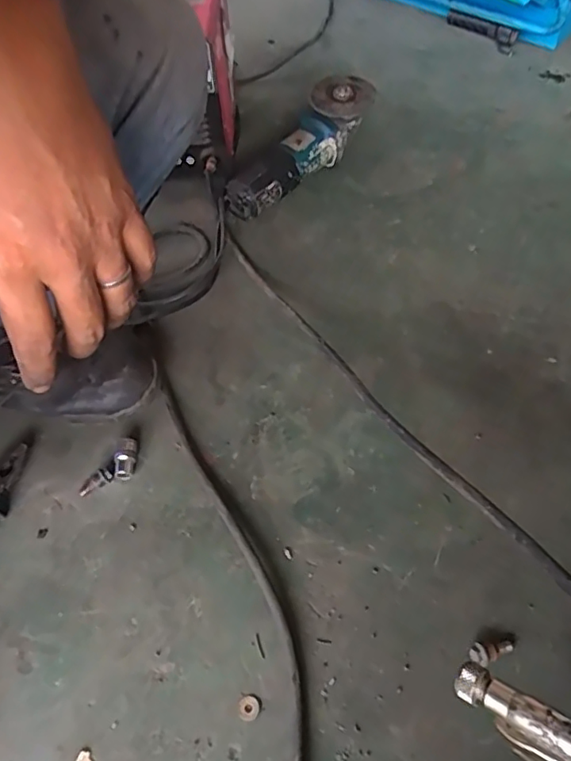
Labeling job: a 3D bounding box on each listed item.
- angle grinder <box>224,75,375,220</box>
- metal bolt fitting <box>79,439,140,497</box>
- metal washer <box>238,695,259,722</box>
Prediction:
[{"bbox_3d":[0.021,-0.338,0.823,0.080,0.072,0.278,37,76,24],"label":"angle grinder"},{"bbox_3d":[-0.177,0.093,0.576,0.032,0.021,0.072,31,62,21],"label":"metal bolt fitting"},{"bbox_3d":[-0.030,0.268,0.458,0.017,0.004,0.017,-1,55,1],"label":"metal washer"}]

